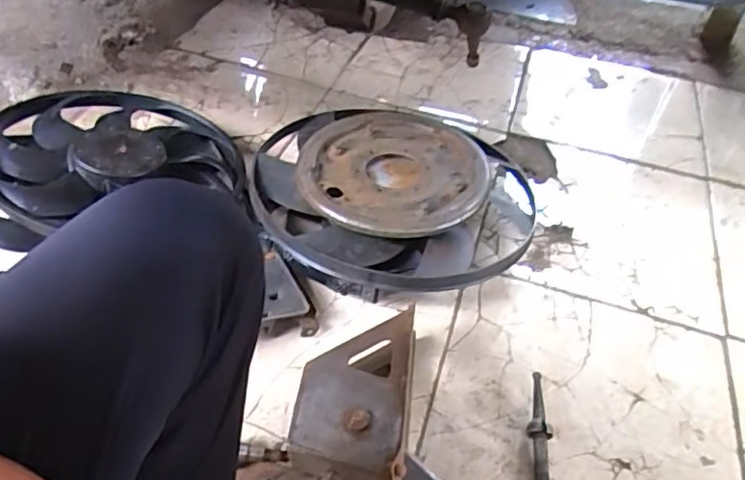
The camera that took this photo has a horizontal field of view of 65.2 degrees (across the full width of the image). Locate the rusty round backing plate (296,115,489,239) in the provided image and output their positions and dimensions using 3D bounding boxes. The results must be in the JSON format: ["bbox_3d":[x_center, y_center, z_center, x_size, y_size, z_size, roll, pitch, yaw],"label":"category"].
[{"bbox_3d":[0.033,-0.112,0.928,0.280,0.021,0.289,3,46,-3],"label":"rusty round backing plate"}]

